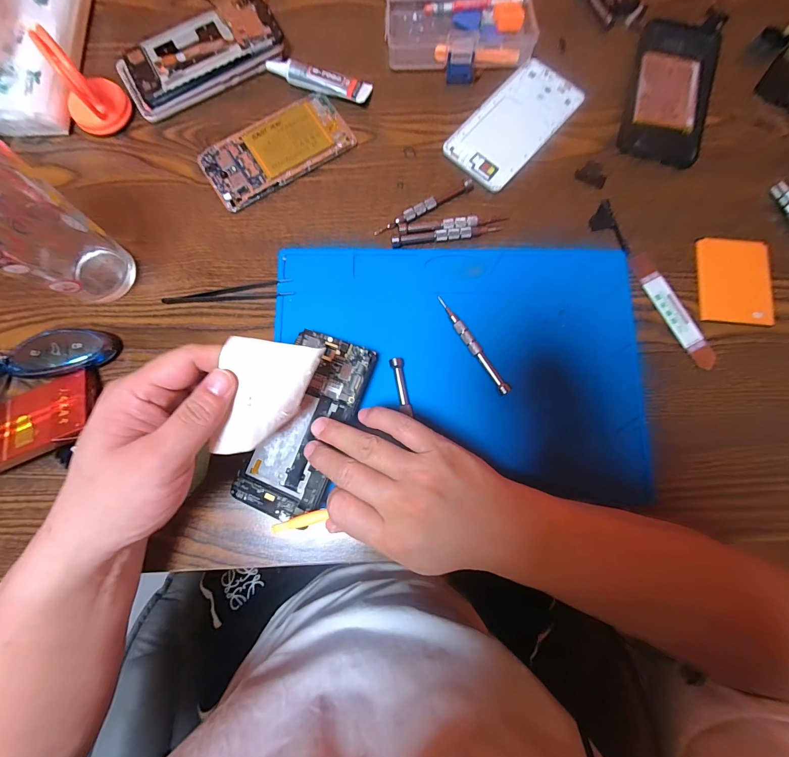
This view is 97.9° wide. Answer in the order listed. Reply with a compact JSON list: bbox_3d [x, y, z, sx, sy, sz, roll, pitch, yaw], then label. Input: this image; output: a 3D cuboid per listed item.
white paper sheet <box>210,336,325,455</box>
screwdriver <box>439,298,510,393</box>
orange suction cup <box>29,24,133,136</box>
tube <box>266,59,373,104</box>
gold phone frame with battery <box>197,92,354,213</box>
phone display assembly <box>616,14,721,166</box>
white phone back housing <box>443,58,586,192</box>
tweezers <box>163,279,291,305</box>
[{"bbox_3d":[-0.083,0.015,0.225,0.056,0.032,0.074,11,81,1],"label":"white paper sheet"},{"bbox_3d":[0.068,-0.030,0.300,0.010,0.006,0.101,-34,82,-6],"label":"screwdriver"},{"bbox_3d":[-0.286,-0.267,0.314,0.051,0.064,0.048,0,80,0],"label":"orange suction cup"},{"bbox_3d":[-0.076,-0.296,0.343,0.103,0.020,0.025,13,81,2],"label":"tube"},{"bbox_3d":[-0.114,-0.223,0.334,0.141,0.009,0.070,-31,82,-5],"label":"gold phone frame with battery"},{"bbox_3d":[0.283,-0.299,0.352,0.077,0.010,0.171,16,81,2],"label":"phone display assembly"},{"bbox_3d":[0.121,-0.255,0.343,0.073,0.004,0.148,41,83,6],"label":"white phone back housing"},{"bbox_3d":[-0.150,-0.080,0.314,0.112,0.007,0.017,-4,81,-1],"label":"tweezers"}]

